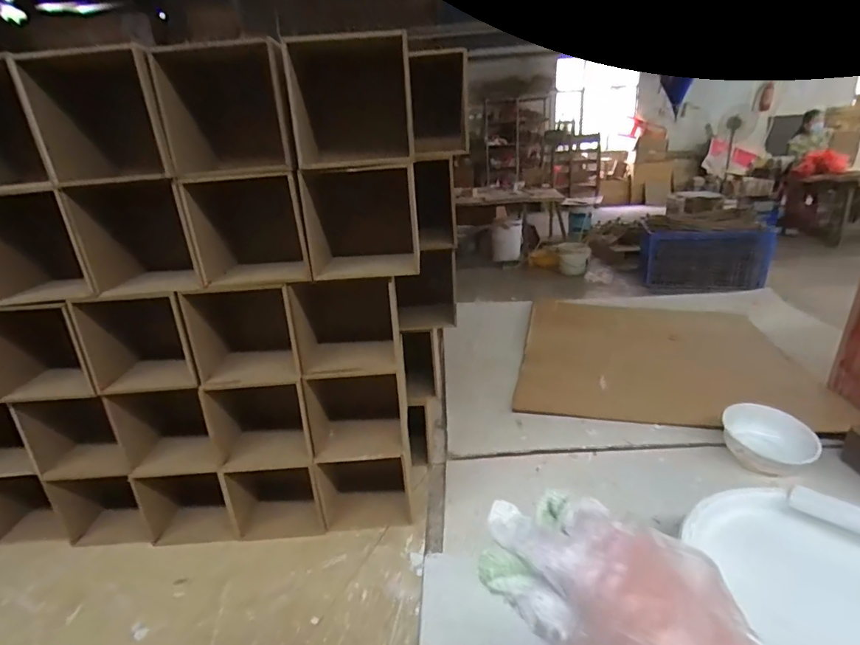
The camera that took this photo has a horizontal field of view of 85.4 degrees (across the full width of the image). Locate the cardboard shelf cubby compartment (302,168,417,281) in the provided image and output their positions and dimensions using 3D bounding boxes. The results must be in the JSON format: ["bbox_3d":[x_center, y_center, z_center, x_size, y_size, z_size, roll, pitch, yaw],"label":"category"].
[{"bbox_3d":[-0.088,-0.125,0.560,0.110,0.106,0.196,-8,21,-9],"label":"cardboard shelf cubby compartment"}]

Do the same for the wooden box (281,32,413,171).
[{"bbox_3d":[-0.080,-0.217,0.474,0.118,0.106,0.108,-7,21,-7],"label":"wooden box"}]

